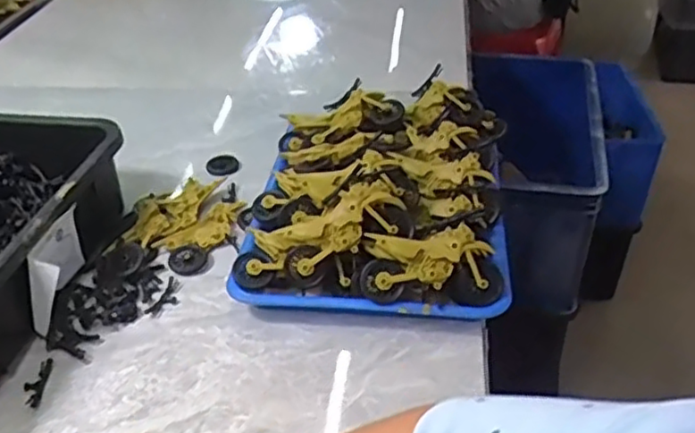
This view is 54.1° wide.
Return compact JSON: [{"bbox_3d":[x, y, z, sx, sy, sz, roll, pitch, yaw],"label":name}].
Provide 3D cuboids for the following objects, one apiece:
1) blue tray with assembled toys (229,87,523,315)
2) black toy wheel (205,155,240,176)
[{"bbox_3d":[0.035,-0.034,0.704,0.246,0.094,0.335,3,35,6],"label":"blue tray with assembled toys"},{"bbox_3d":[-0.150,-0.061,0.822,0.039,0.008,0.048,-6,35,-7],"label":"black toy wheel"}]

